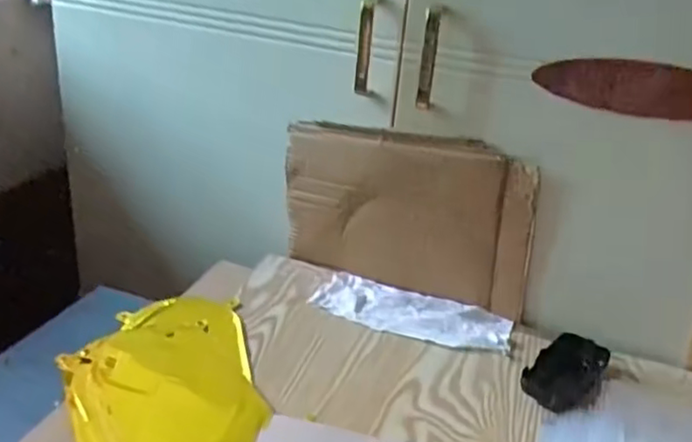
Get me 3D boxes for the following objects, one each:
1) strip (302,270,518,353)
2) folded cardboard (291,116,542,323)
[{"bbox_3d":[0.073,0.098,0.723,0.208,0.009,0.079,11,27,14],"label":"strip"},{"bbox_3d":[0.066,-0.007,0.744,0.277,0.180,0.024,12,27,16],"label":"folded cardboard"}]

